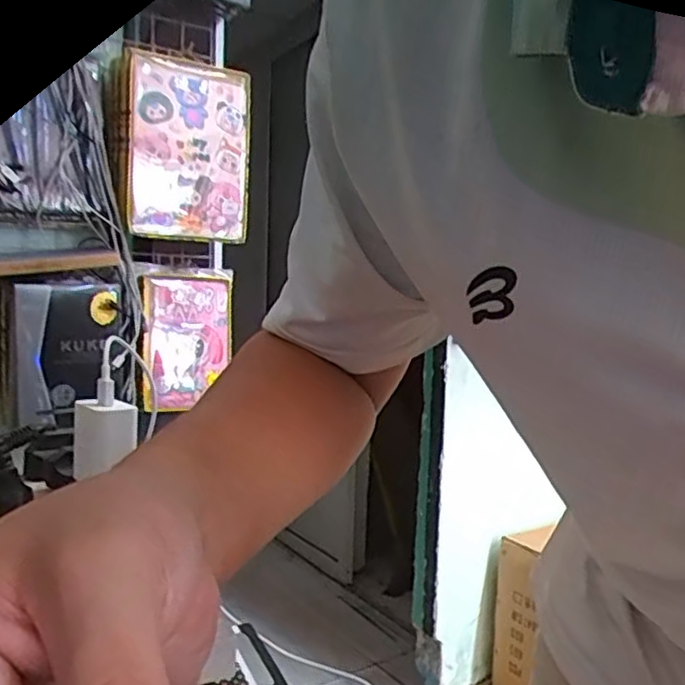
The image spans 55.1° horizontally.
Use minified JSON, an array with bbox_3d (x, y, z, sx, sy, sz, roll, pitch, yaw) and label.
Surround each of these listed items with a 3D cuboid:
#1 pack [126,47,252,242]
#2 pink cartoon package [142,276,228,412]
[{"bbox_3d":[-0.238,-0.304,1.026,0.197,0.273,0.056,1,6,-35],"label":"pack"},{"bbox_3d":[-0.263,-0.004,1.105,0.161,0.221,0.025,5,-8,-44],"label":"pink cartoon package"}]

